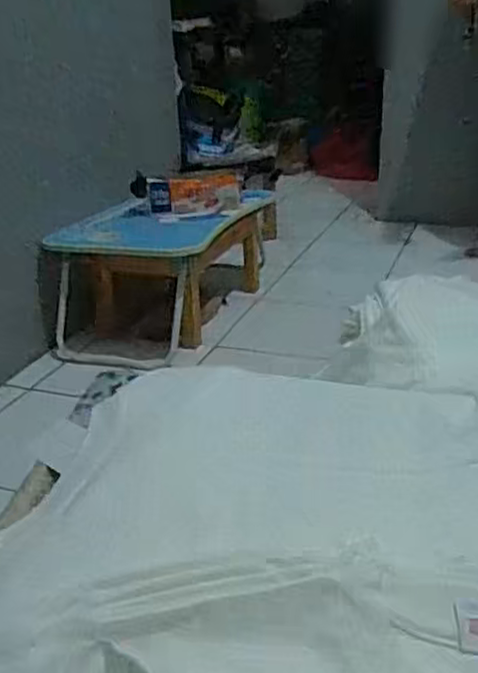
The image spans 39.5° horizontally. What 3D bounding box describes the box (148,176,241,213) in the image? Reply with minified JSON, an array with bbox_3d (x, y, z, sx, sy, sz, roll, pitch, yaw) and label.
[{"bbox_3d":[-0.116,-0.367,1.725,0.238,0.082,0.056,-3,25,-2],"label":"box"}]

